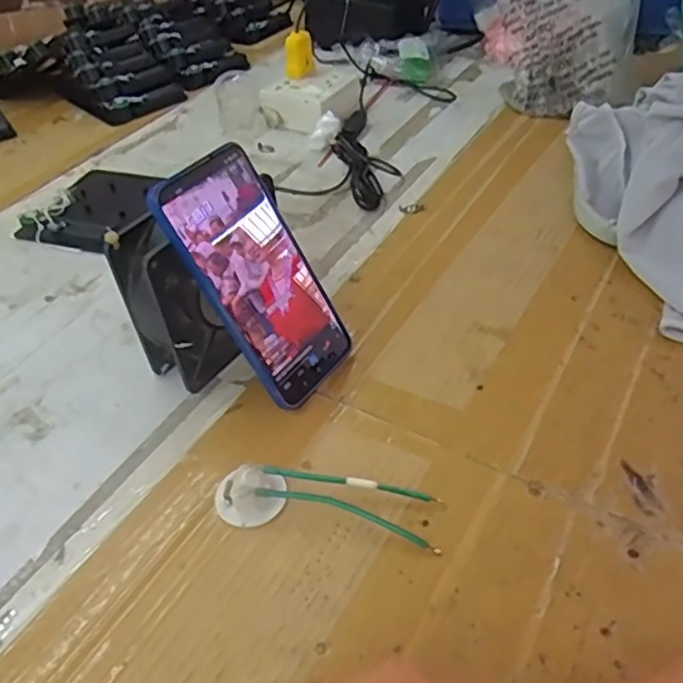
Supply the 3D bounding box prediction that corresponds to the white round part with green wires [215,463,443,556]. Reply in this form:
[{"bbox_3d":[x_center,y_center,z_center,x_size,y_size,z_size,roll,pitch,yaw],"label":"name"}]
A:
[{"bbox_3d":[-0.010,0.092,0.368,0.130,0.019,0.034,4,44,11],"label":"white round part with green wires"}]

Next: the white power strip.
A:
[{"bbox_3d":[-0.037,-0.286,0.759,0.106,0.041,0.106,16,47,22],"label":"white power strip"}]

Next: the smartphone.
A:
[{"bbox_3d":[-0.052,-0.041,0.415,0.007,0.162,0.079,-6,32,48],"label":"smartphone"}]

